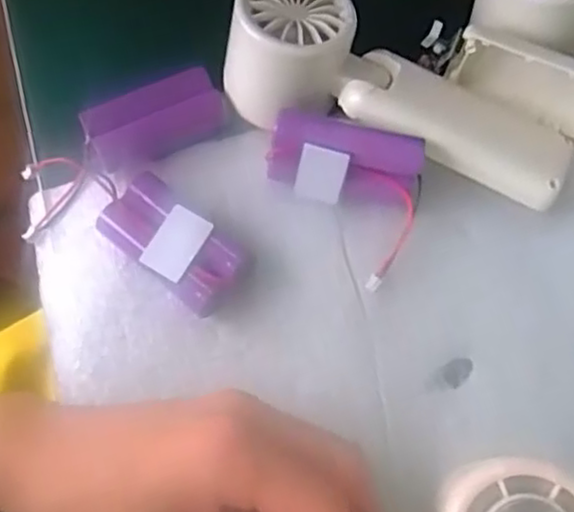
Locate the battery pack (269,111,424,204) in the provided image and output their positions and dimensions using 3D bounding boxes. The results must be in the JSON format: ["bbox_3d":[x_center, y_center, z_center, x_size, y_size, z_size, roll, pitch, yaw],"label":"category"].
[{"bbox_3d":[0.025,-0.041,0.315,0.066,0.040,0.019,9,32,3],"label":"battery pack"}]

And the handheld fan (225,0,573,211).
[{"bbox_3d":[0.052,-0.077,0.321,0.161,0.051,0.060,20,70,9],"label":"handheld fan"}]

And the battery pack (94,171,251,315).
[{"bbox_3d":[-0.051,-0.005,0.312,0.065,0.022,0.033,38,74,14],"label":"battery pack"}]

